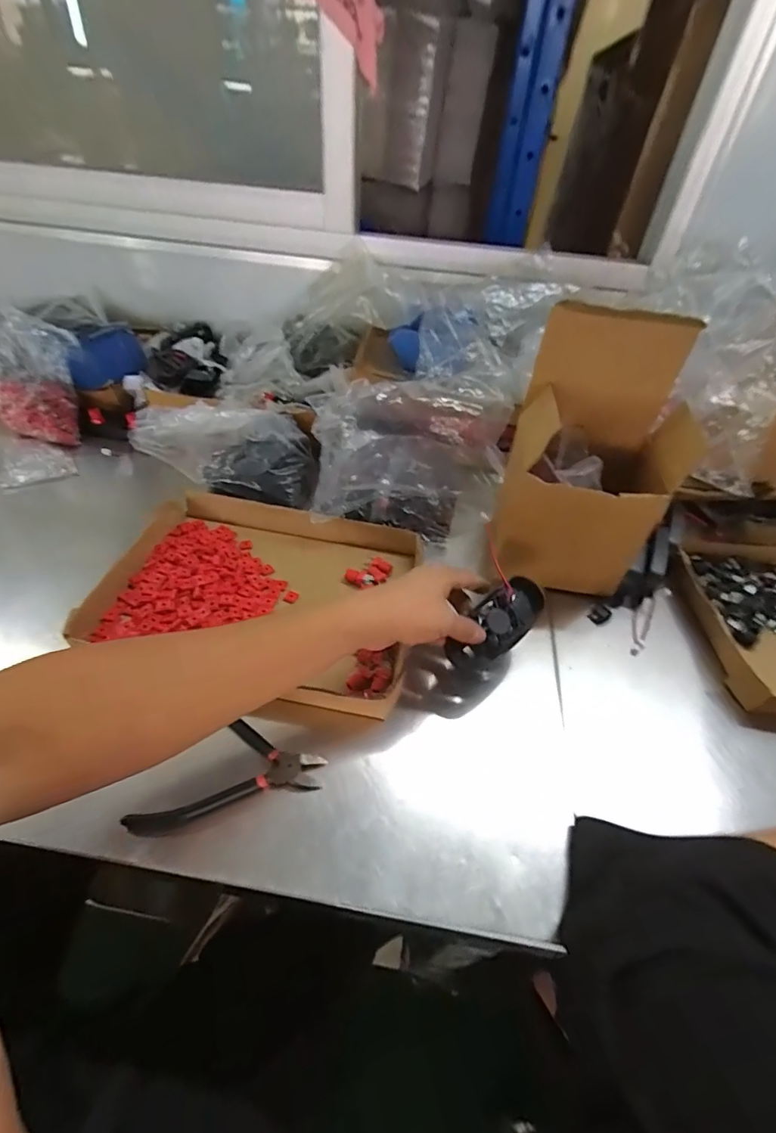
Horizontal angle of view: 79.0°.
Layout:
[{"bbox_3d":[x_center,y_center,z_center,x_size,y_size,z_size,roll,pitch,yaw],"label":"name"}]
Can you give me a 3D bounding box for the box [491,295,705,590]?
[{"bbox_3d":[0.217,-0.111,0.496,0.160,0.258,0.120,9,44,4],"label":"box"}]

